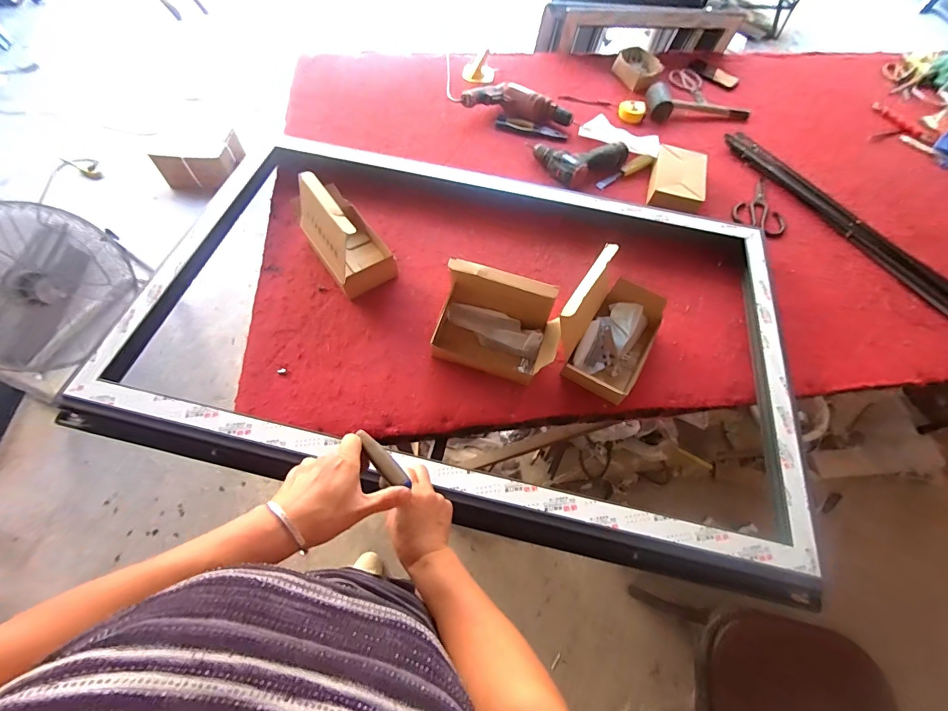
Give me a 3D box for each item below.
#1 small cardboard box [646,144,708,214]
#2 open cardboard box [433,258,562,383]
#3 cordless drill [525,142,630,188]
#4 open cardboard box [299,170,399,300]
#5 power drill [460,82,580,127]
[{"bbox_3d":[0.492,-0.425,0.967,0.118,0.043,0.211,18,61,5],"label":"small cardboard box"},{"bbox_3d":[0.041,-0.057,0.675,0.202,0.152,0.127,13,61,3],"label":"open cardboard box"},{"bbox_3d":[0.257,-0.506,0.995,0.210,0.048,0.178,-31,68,-19],"label":"cordless drill"},{"bbox_3d":[-0.239,-0.238,0.753,0.124,0.152,0.199,-30,67,-19],"label":"open cardboard box"},{"bbox_3d":[0.121,-0.665,1.064,0.298,0.057,0.101,6,61,-1],"label":"power drill"}]

